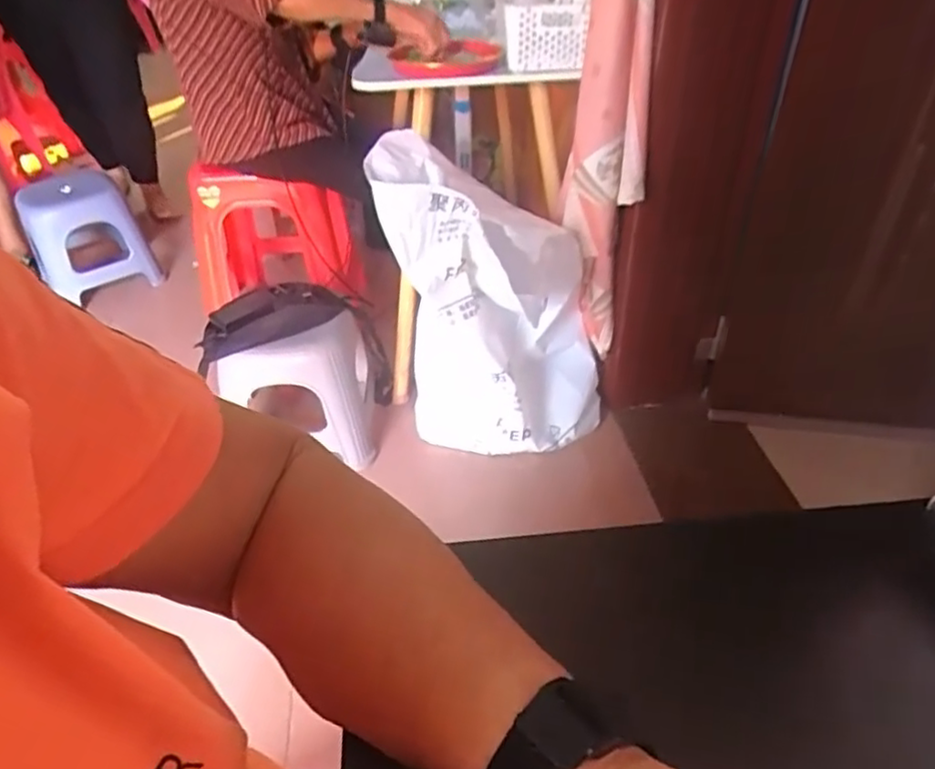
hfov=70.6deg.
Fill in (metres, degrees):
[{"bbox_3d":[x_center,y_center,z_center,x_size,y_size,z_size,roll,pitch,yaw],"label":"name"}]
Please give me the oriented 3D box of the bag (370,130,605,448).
[{"bbox_3d":[0.068,-0.159,1.342,0.417,0.626,0.265,6,40,10],"label":"bag"}]

